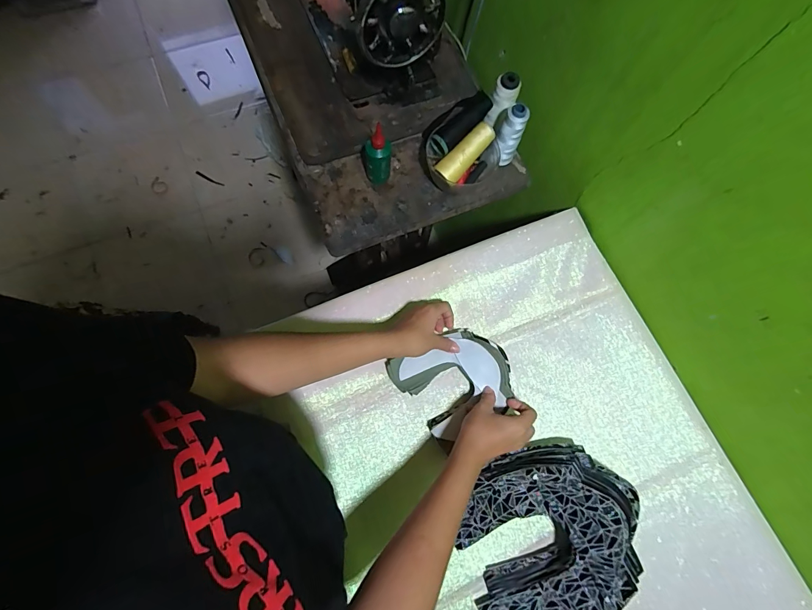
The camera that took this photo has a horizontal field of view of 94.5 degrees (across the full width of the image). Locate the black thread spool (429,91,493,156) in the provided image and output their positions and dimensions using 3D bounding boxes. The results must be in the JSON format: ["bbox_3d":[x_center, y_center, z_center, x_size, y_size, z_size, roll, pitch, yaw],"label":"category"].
[{"bbox_3d":[0.093,-0.297,0.616,0.117,0.035,0.039,-43,78,3],"label":"black thread spool"}]

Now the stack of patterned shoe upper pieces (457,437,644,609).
[{"bbox_3d":[0.180,0.290,0.469,0.230,0.093,0.182,-38,78,-12],"label":"stack of patterned shoe upper pieces"}]

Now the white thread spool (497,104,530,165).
[{"bbox_3d":[0.171,-0.276,0.630,0.039,0.116,0.037,25,74,6],"label":"white thread spool"}]

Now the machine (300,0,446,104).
[{"bbox_3d":[-0.091,-0.571,0.639,0.168,0.202,0.400,-25,75,-9],"label":"machine"}]

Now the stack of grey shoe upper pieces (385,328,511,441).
[{"bbox_3d":[0.069,0.106,0.542,0.154,0.046,0.128,-28,76,-10],"label":"stack of grey shoe upper pieces"}]

